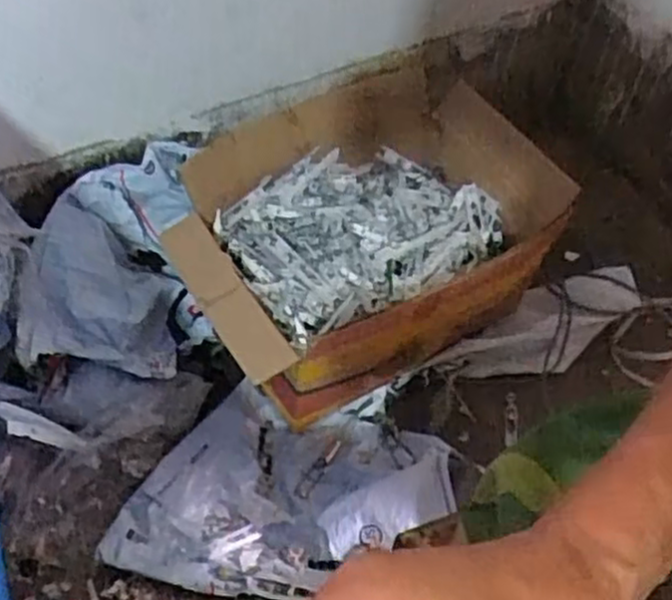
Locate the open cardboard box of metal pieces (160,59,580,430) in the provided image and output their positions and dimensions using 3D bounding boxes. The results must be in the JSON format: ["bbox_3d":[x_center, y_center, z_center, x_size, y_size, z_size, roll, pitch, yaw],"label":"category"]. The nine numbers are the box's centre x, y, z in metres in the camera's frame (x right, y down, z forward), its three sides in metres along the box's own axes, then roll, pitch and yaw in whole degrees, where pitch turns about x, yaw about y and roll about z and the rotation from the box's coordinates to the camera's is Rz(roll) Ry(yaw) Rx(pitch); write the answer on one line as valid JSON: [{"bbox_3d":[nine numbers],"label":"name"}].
[{"bbox_3d":[0.062,-0.091,1.125,0.585,0.259,0.389,-24,57,-21],"label":"open cardboard box of metal pieces"}]

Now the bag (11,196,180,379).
[{"bbox_3d":[-0.306,-0.009,1.006,0.172,0.149,0.190,1,52,-3],"label":"bag"}]

